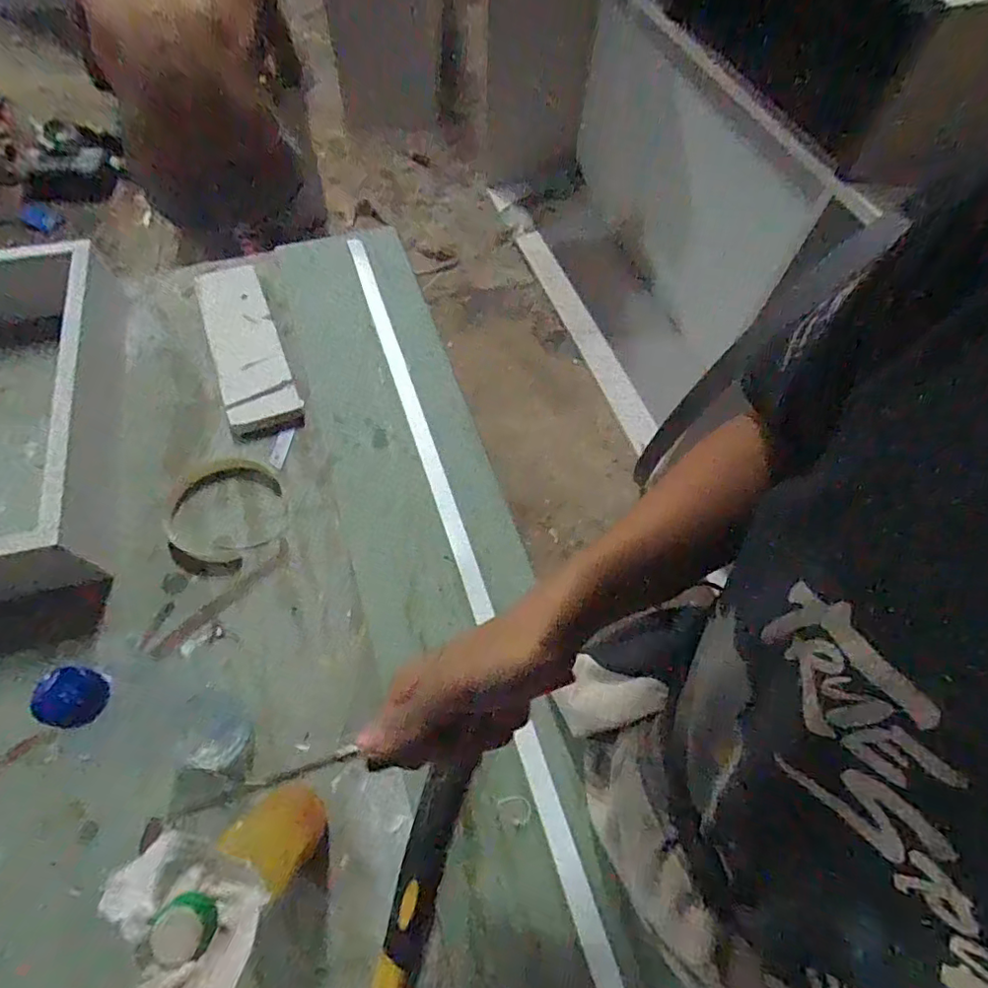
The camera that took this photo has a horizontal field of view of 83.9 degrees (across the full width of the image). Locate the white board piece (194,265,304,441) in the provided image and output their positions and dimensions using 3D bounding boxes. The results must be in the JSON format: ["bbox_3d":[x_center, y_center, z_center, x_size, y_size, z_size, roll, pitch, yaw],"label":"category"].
[{"bbox_3d":[-0.322,-0.193,0.707,0.084,0.015,0.291,-22,64,-12],"label":"white board piece"}]

